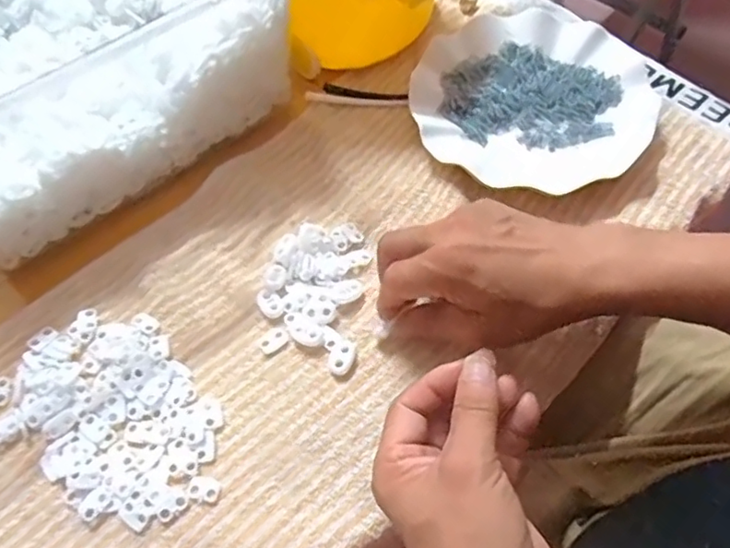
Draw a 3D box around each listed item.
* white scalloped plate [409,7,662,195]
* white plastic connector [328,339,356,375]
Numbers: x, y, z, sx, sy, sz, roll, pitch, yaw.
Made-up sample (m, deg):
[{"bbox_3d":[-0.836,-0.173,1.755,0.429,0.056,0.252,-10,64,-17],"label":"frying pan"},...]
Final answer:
[{"bbox_3d":[0.133,-0.140,0.466,0.179,0.020,0.190,-1,60,2],"label":"white scalloped plate"},{"bbox_3d":[-0.015,0.053,0.377,0.015,0.004,0.024,13,62,10],"label":"white plastic connector"}]

